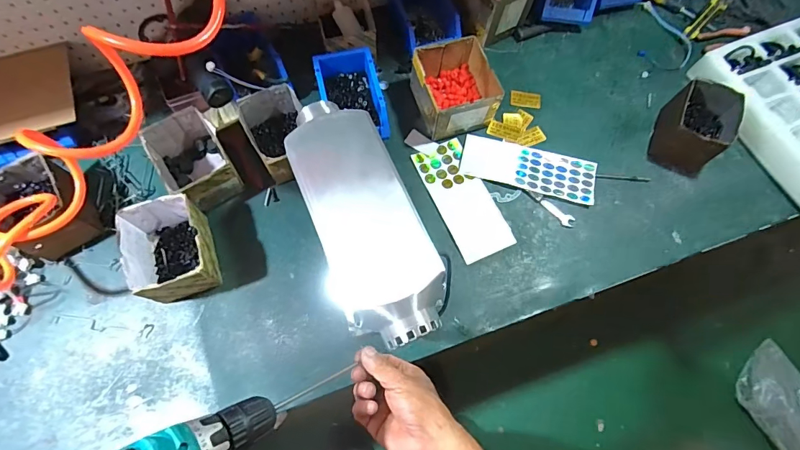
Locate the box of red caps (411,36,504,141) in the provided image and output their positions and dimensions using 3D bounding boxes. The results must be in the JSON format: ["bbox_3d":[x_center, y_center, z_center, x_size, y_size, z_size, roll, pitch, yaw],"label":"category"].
[{"bbox_3d":[0.107,-0.268,0.800,0.139,0.098,0.153,-14,71,-8],"label":"box of red caps"}]

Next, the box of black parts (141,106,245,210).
[{"bbox_3d":[-0.369,-0.112,0.723,0.117,0.086,0.154,-36,75,-14],"label":"box of black parts"}]

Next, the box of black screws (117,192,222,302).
[{"bbox_3d":[-0.378,0.041,0.674,0.116,0.100,0.151,-19,71,-10],"label":"box of black screws"}]

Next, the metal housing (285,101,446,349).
[{"bbox_3d":[-0.062,-0.024,0.573,0.144,0.099,0.381,-23,72,-11],"label":"metal housing"}]

